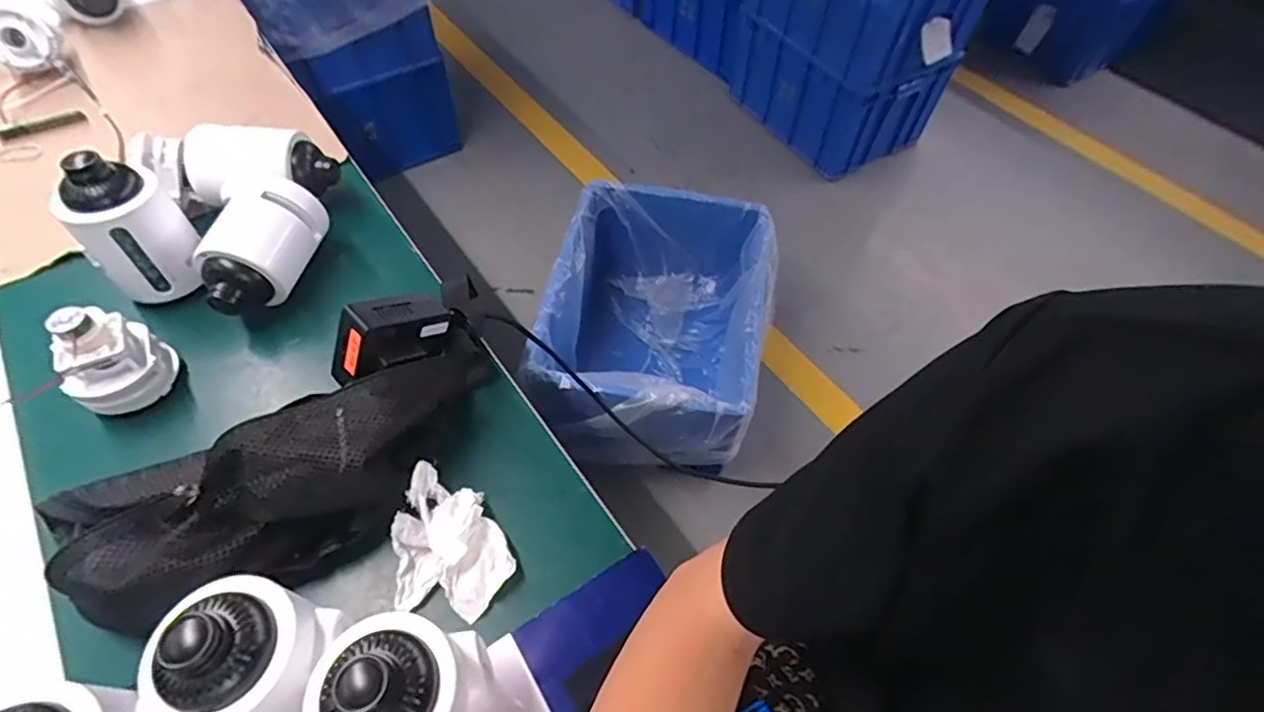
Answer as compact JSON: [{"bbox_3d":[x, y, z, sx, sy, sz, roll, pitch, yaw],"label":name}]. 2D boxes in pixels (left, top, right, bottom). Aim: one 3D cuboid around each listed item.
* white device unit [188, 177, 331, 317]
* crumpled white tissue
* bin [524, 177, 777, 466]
[{"bbox_3d":[-0.329,-0.095,0.534,0.066,0.068,0.126,6,56,2],"label":"white device unit"},{"bbox_3d":[-0.126,0.133,0.424,0.085,0.032,0.089,12,56,6],"label":"crumpled white tissue"},{"bbox_3d":[0.054,-0.052,1.342,0.455,0.327,0.580,13,56,6],"label":"bin"}]

